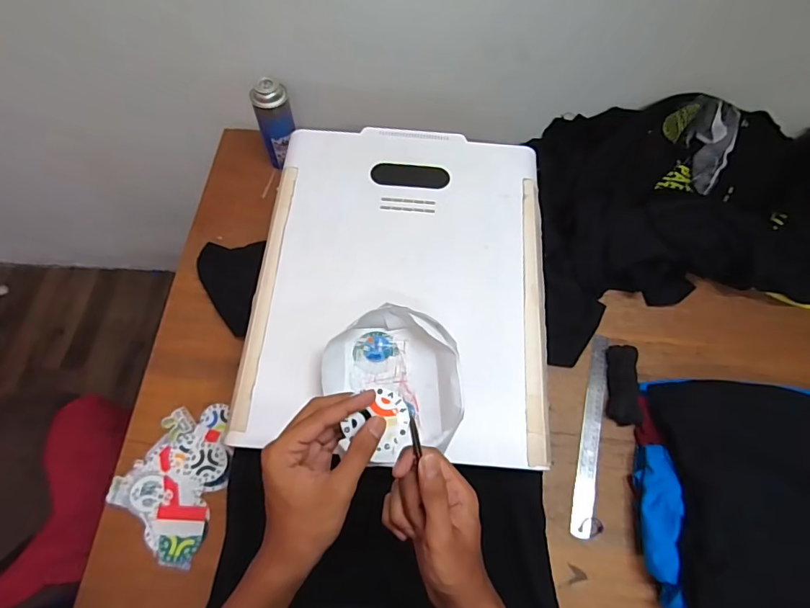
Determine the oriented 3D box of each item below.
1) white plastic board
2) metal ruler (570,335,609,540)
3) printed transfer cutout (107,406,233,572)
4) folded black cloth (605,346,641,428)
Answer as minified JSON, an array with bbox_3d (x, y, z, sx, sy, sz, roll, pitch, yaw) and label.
[{"bbox_3d":[-0.003,-0.049,0.657,0.394,0.021,0.495,4,65,0],"label":"white plastic board"},{"bbox_3d":[0.300,0.199,0.739,0.032,0.009,0.322,12,66,12],"label":"metal ruler"},{"bbox_3d":[-0.333,0.249,0.680,0.149,0.008,0.209,20,66,7],"label":"printed transfer cutout"},{"bbox_3d":[0.358,0.133,0.753,0.045,0.034,0.129,8,65,2],"label":"folded black cloth"}]

